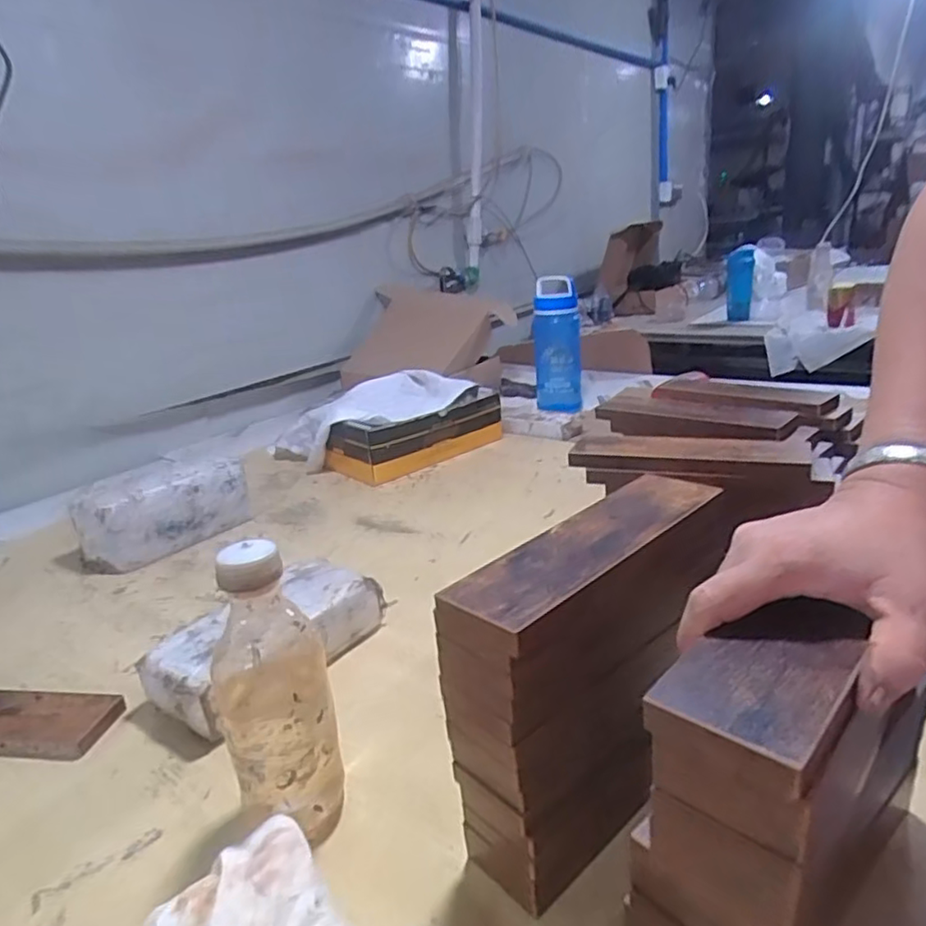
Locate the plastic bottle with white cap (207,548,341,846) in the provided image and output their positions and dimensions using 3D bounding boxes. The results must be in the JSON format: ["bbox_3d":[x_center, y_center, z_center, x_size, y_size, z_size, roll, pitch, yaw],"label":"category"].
[{"bbox_3d":[-0.128,0.154,0.436,0.071,0.212,0.067,-13,21,-19],"label":"plastic bottle with white cap"}]

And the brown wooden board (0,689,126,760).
[{"bbox_3d":[-0.417,0.231,0.585,0.213,0.017,0.072,-1,21,13],"label":"brown wooden board"}]

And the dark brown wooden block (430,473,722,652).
[{"bbox_3d":[0.080,0.055,0.395,0.205,0.023,0.070,-22,25,-37],"label":"dark brown wooden block"}]

